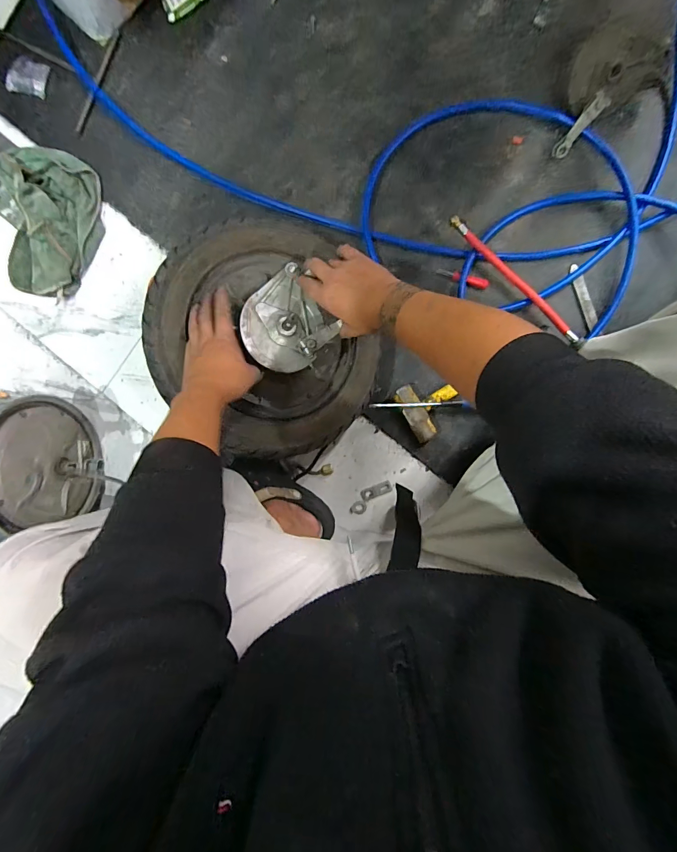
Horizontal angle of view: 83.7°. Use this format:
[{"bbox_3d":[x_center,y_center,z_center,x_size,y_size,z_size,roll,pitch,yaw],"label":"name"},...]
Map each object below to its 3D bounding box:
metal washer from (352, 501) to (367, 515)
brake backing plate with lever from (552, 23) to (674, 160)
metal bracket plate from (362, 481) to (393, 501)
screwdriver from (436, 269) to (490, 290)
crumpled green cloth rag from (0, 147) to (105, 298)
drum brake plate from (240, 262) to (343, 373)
[{"bbox_3d":[0.043,0.171,0.791,0.029,0.004,0.029,1,97,5],"label":"metal washer"},{"bbox_3d":[0.446,-0.572,0.624,0.214,0.040,0.120,-33,118,16],"label":"brake backing plate with lever"},{"bbox_3d":[0.079,0.134,0.782,0.066,0.004,0.024,-23,95,8],"label":"metal bracket plate"},{"bbox_3d":[0.233,-0.275,0.709,0.097,0.018,0.018,17,99,3],"label":"screwdriver"},{"bbox_3d":[-0.579,-0.402,0.752,0.191,0.056,0.273,12,98,4],"label":"crumpled green cloth rag"},{"bbox_3d":[-0.067,-0.158,0.558,0.154,0.052,0.133,-46,104,-14],"label":"drum brake plate"}]

